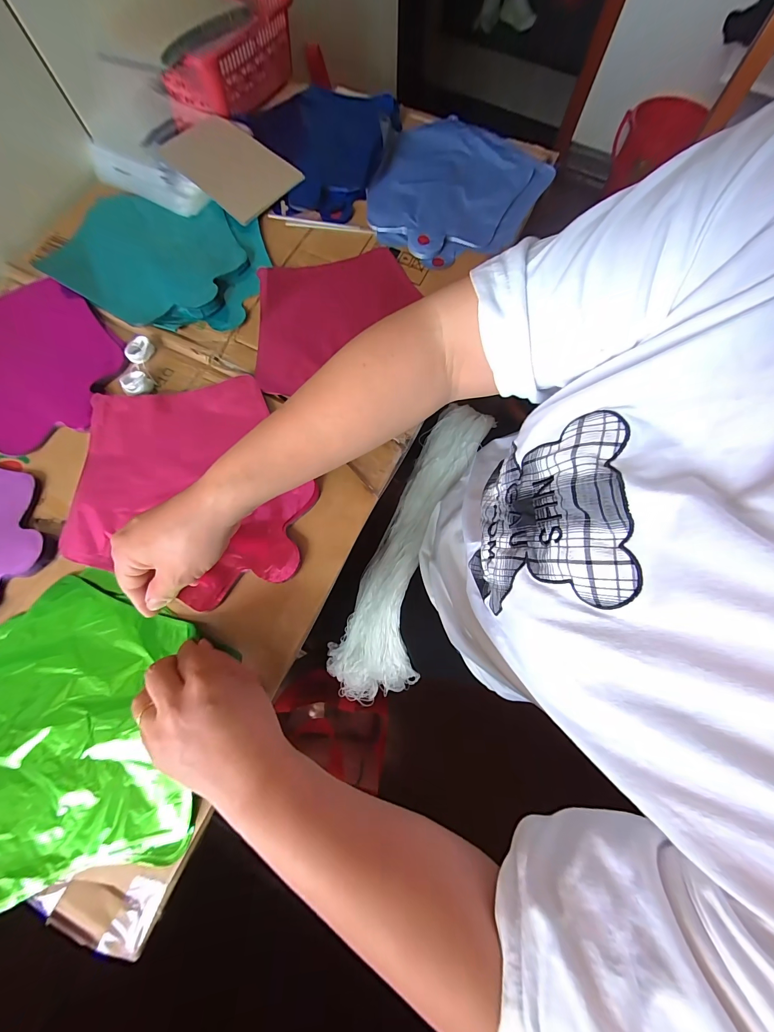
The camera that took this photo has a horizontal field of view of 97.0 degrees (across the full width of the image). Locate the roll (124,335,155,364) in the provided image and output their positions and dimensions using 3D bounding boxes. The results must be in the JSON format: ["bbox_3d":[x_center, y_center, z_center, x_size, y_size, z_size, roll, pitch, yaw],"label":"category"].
[{"bbox_3d":[-0.284,-0.189,0.392,0.023,0.013,0.030,8,74,3],"label":"roll"}]

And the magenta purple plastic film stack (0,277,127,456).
[{"bbox_3d":[-0.426,-0.178,0.392,0.238,0.019,0.205,14,74,5],"label":"magenta purple plastic film stack"}]

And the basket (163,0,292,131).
[{"bbox_3d":[-0.226,-0.673,0.499,0.119,0.071,0.224,27,76,8],"label":"basket"}]

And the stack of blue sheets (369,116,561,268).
[{"bbox_3d":[0.091,-0.452,0.472,0.214,0.021,0.268,29,76,8],"label":"stack of blue sheets"}]

